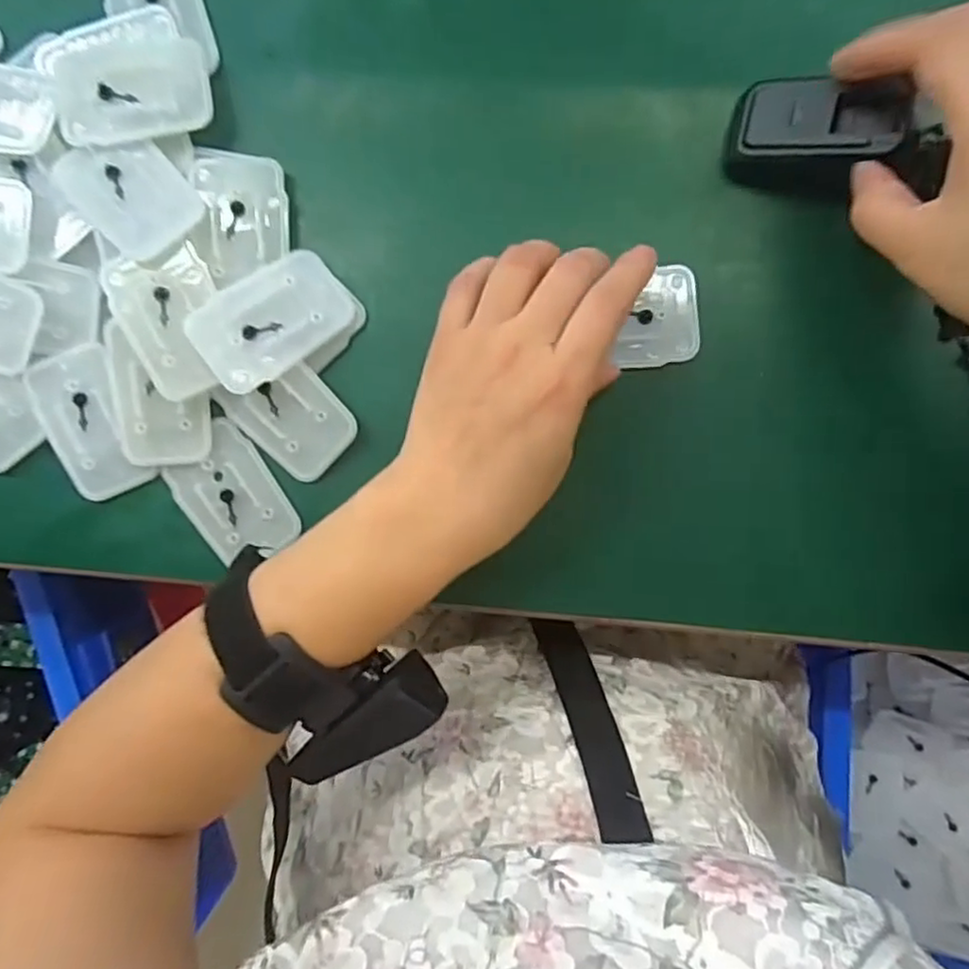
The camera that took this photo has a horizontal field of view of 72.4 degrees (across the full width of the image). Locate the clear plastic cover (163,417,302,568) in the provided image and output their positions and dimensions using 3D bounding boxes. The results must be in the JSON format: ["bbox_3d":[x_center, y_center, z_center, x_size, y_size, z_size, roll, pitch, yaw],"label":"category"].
[{"bbox_3d":[-0.121,0.006,0.316,0.043,0.004,0.061,-36,88,2],"label":"clear plastic cover"}]

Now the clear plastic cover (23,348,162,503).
[{"bbox_3d":[-0.187,-0.028,0.313,0.042,0.004,0.068,-20,99,4],"label":"clear plastic cover"}]

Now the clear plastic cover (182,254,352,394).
[{"bbox_3d":[-0.097,-0.075,0.301,0.069,0.005,0.043,-38,91,-14],"label":"clear plastic cover"}]

